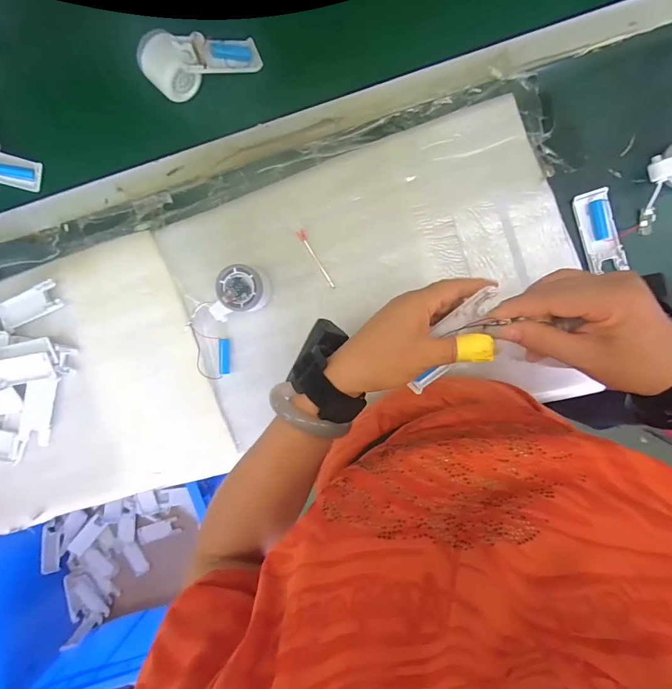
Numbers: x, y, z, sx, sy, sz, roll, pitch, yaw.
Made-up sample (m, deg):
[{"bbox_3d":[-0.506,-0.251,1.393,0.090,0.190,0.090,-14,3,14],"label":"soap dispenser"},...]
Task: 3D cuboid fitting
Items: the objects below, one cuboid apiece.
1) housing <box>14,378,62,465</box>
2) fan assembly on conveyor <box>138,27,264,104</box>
[{"bbox_3d":[-0.441,0.113,0.543,0.040,0.014,0.138,15,97,4],"label":"housing"},{"bbox_3d":[-0.171,-0.362,0.472,0.146,0.050,0.061,-15,94,-10],"label":"fan assembly on conveyor"}]

